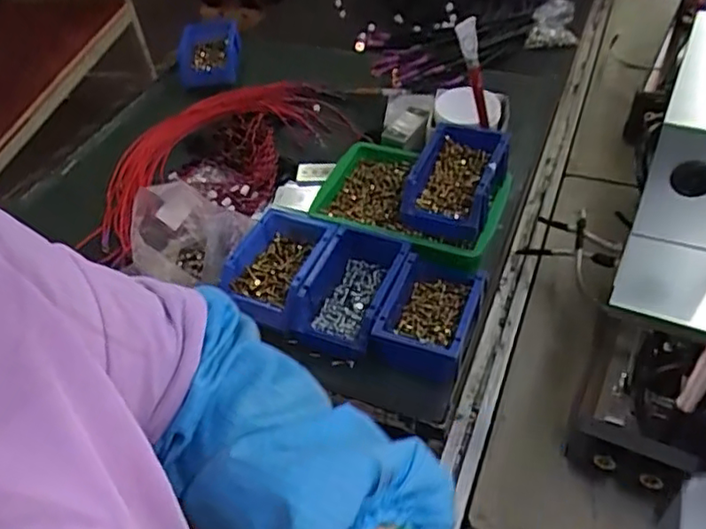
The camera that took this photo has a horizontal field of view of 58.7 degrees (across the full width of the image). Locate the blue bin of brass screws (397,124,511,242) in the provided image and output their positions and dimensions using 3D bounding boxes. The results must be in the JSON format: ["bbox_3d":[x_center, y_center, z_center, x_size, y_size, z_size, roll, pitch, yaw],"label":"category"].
[{"bbox_3d":[0.135,-0.117,0.847,0.124,0.060,0.168,12,49,17],"label":"blue bin of brass screws"}]

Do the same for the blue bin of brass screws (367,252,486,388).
[{"bbox_3d":[0.097,0.060,0.764,0.107,0.053,0.157,16,50,20],"label":"blue bin of brass screws"}]

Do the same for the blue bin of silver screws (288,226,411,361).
[{"bbox_3d":[-0.007,0.033,0.802,0.117,0.067,0.167,14,50,19],"label":"blue bin of silver screws"}]

